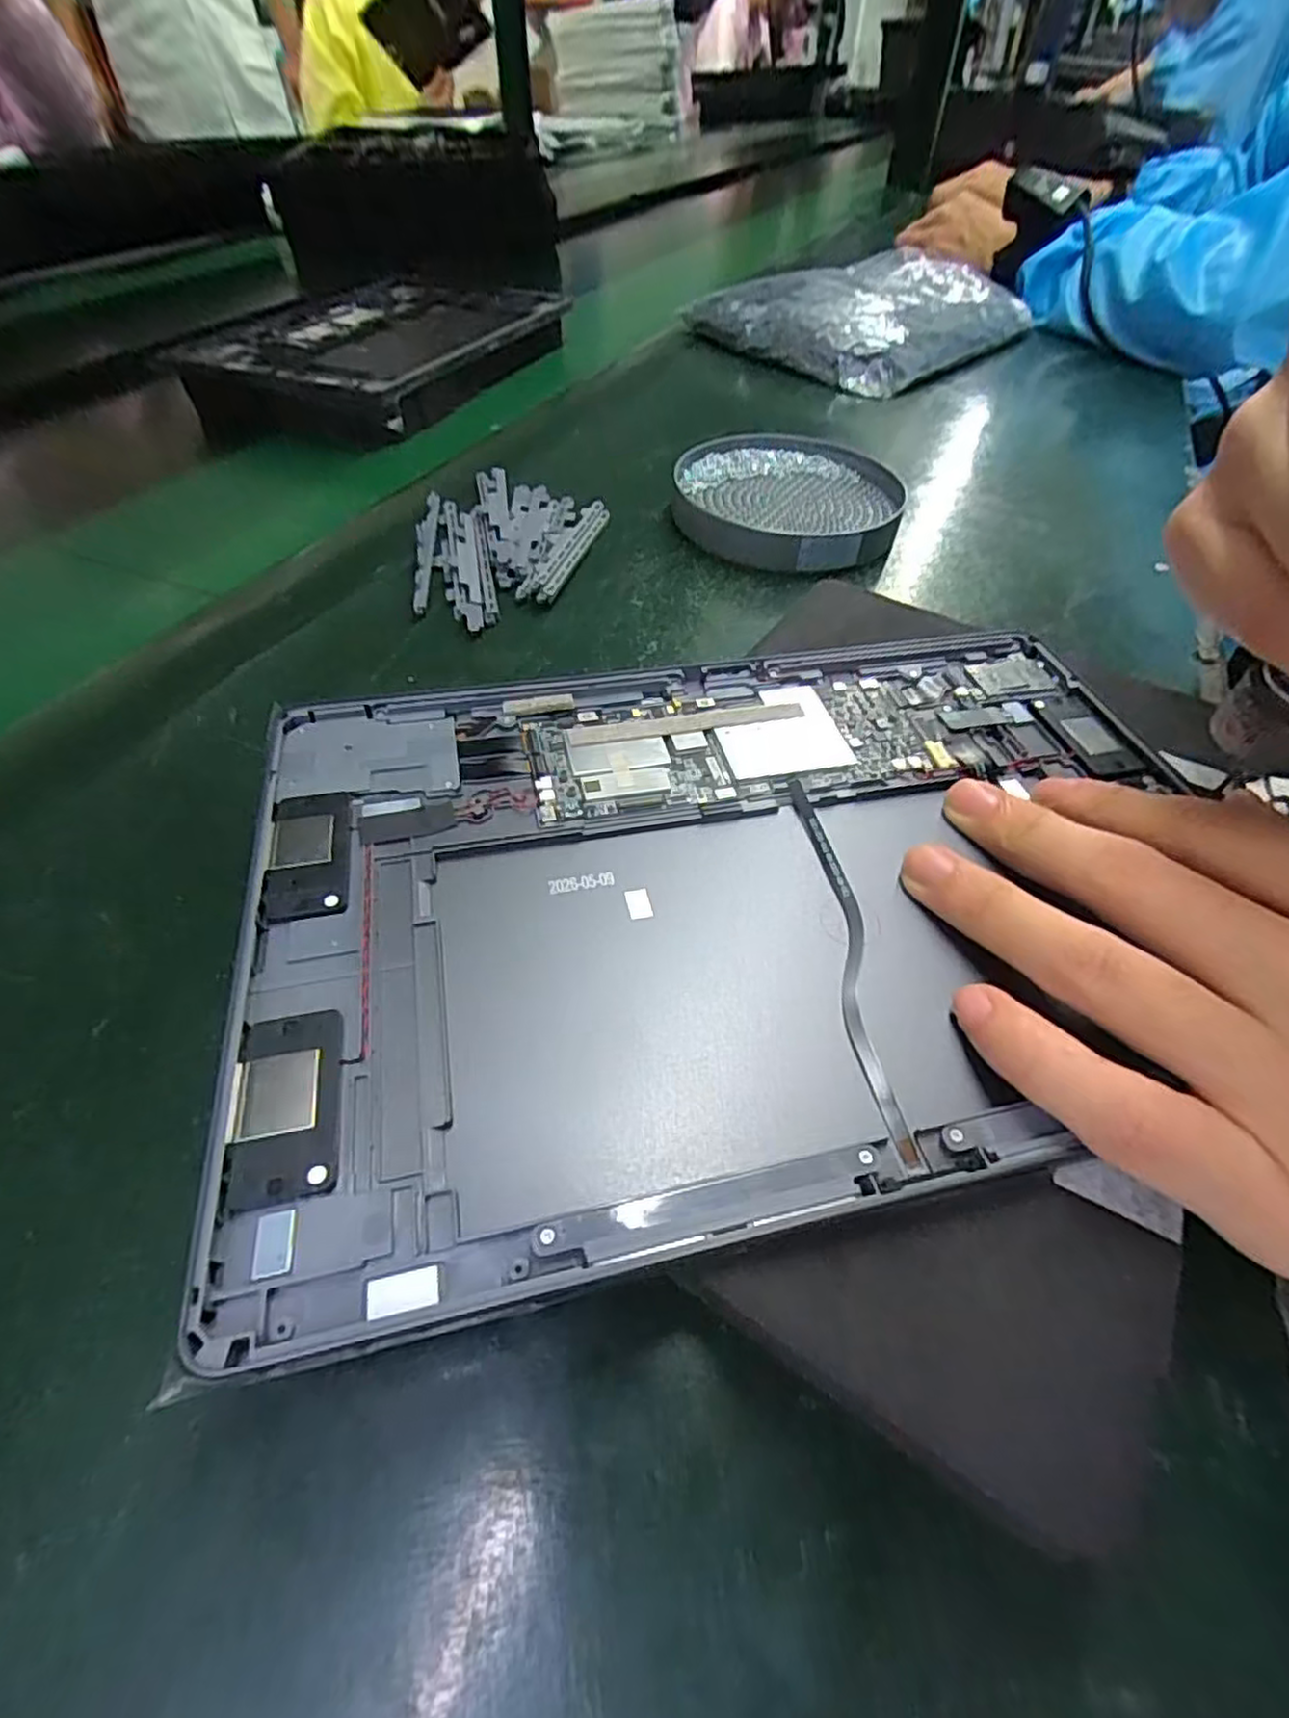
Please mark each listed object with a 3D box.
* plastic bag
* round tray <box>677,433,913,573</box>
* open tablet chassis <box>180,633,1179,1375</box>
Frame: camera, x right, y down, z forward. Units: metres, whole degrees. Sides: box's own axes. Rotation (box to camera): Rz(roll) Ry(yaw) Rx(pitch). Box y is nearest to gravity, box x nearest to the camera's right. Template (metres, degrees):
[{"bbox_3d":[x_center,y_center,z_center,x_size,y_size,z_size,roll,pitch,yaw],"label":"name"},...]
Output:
[{"bbox_3d":[0.187,-0.447,0.578,0.173,0.041,0.268,34,56,26],"label":"plastic bag"},{"bbox_3d":[0.072,-0.184,0.362,0.111,0.022,0.112,0,48,0],"label":"round tray"},{"bbox_3d":[0.029,0.001,0.185,0.247,0.012,0.166,-10,49,-10],"label":"open tablet chassis"}]

